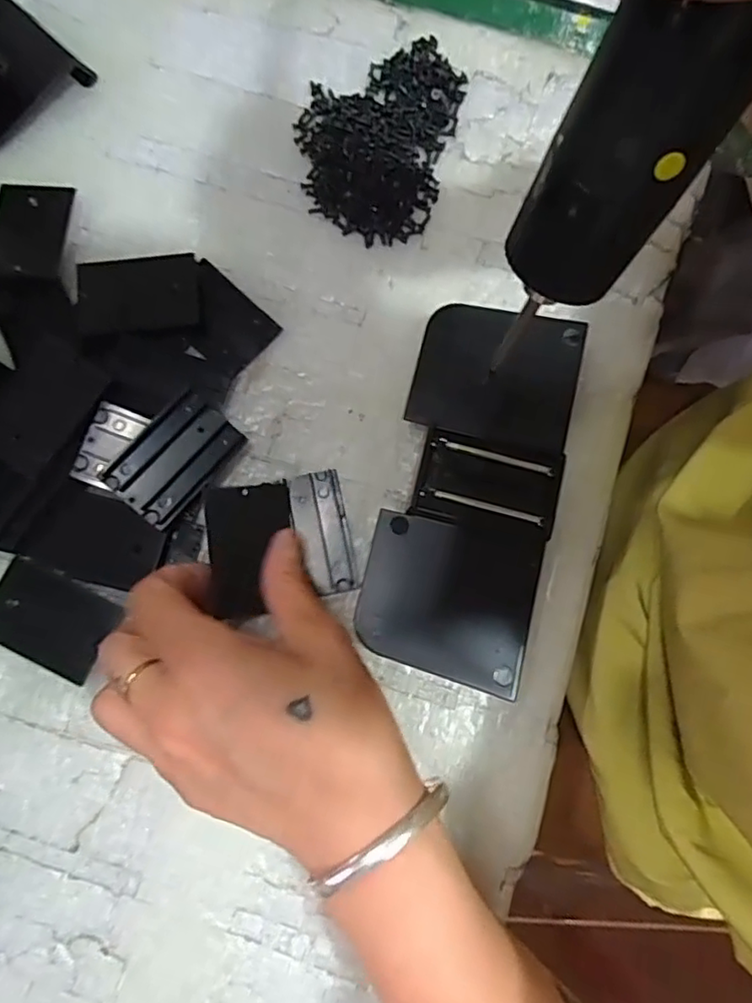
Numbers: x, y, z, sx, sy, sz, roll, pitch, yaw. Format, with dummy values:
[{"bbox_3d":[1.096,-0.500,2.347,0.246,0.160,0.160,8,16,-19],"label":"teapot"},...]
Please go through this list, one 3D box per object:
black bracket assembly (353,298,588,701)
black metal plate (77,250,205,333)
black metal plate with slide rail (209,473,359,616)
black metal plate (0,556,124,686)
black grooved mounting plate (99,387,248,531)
[{"bbox_3d":[0.041,-0.007,0.265,0.069,0.029,0.160,14,80,2],"label":"black bracket assembly"},{"bbox_3d":[-0.111,-0.097,0.282,0.054,0.004,0.035,-8,84,-10],"label":"black metal plate"},{"bbox_3d":[-0.043,0.017,0.267,0.060,0.005,0.055,-11,85,-19],"label":"black metal plate with slide rail"},{"bbox_3d":[-0.142,0.051,0.262,0.052,0.005,0.036,26,80,4],"label":"black metal plate"},{"bbox_3d":[-0.087,-0.020,0.263,0.036,0.004,0.054,43,78,-4],"label":"black grooved mounting plate"}]

